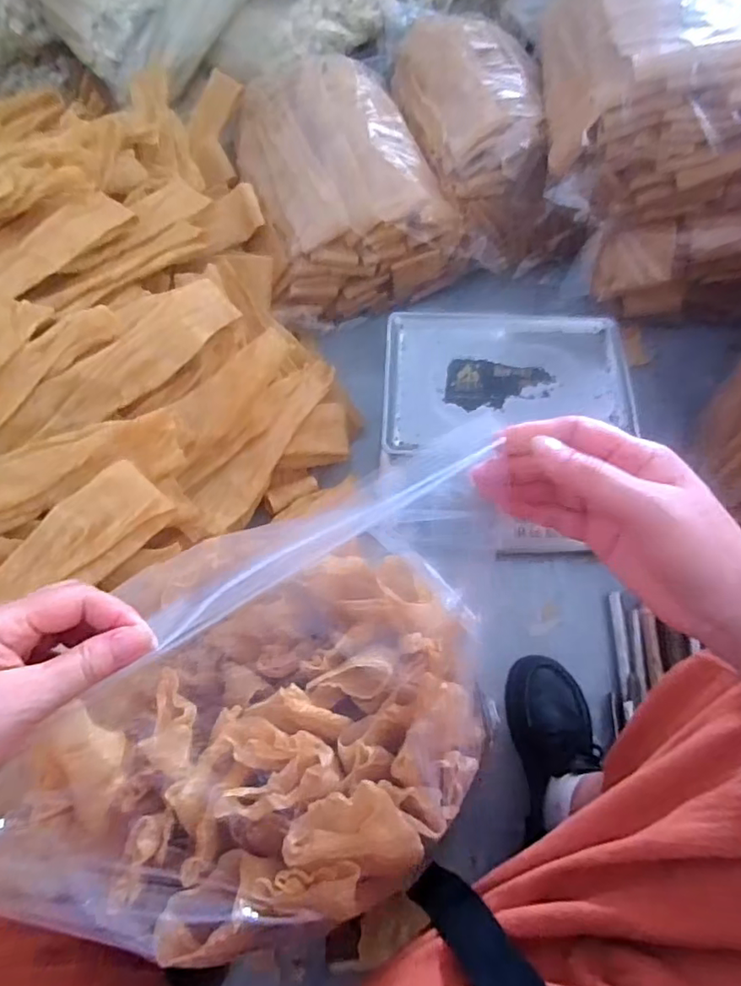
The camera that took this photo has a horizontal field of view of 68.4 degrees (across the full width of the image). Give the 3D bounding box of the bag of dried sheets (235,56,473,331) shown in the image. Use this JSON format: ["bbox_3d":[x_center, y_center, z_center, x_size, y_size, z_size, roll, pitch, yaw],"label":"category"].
[{"bbox_3d":[-0.063,-0.512,0.925,0.314,0.214,0.394,-21,66,-8],"label":"bag of dried sheets"}]

